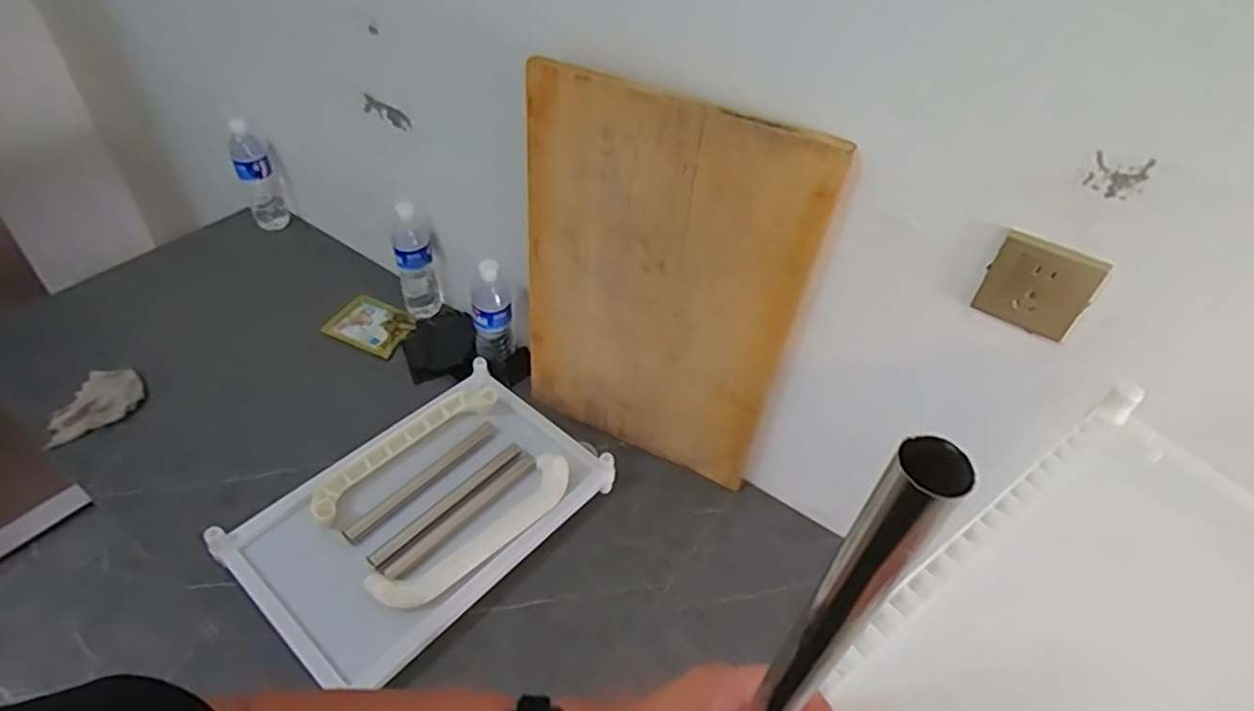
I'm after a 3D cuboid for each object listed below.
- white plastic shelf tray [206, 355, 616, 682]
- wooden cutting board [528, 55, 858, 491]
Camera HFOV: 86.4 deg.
[{"bbox_3d":[-0.268,0.214,0.917,0.278,0.067,0.442,34,51,25],"label":"white plastic shelf tray"},{"bbox_3d":[0.034,-0.067,0.876,0.372,0.538,0.036,21,47,15],"label":"wooden cutting board"}]

